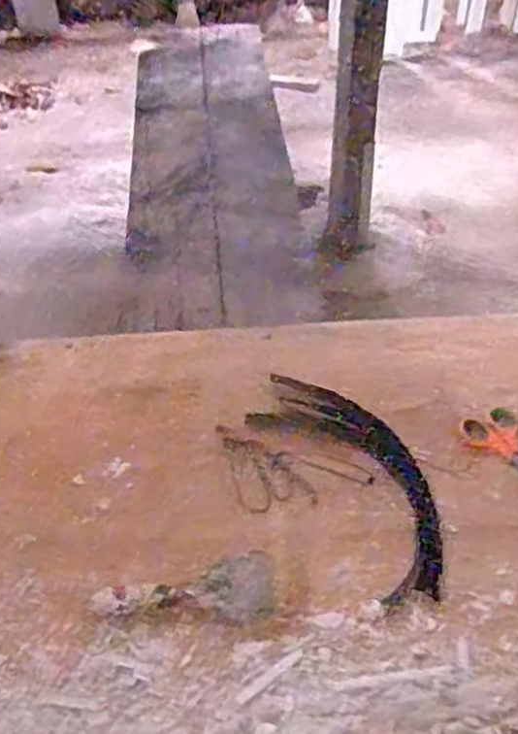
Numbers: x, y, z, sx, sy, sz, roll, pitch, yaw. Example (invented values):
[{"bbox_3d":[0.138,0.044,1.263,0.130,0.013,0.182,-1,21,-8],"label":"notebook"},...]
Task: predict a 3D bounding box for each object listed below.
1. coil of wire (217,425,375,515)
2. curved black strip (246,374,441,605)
[{"bbox_3d":[0.022,0.112,0.740,0.162,0.005,0.084,16,46,18],"label":"coil of wire"},{"bbox_3d":[0.094,0.101,0.747,0.112,0.020,0.293,-20,46,-19],"label":"curved black strip"}]

